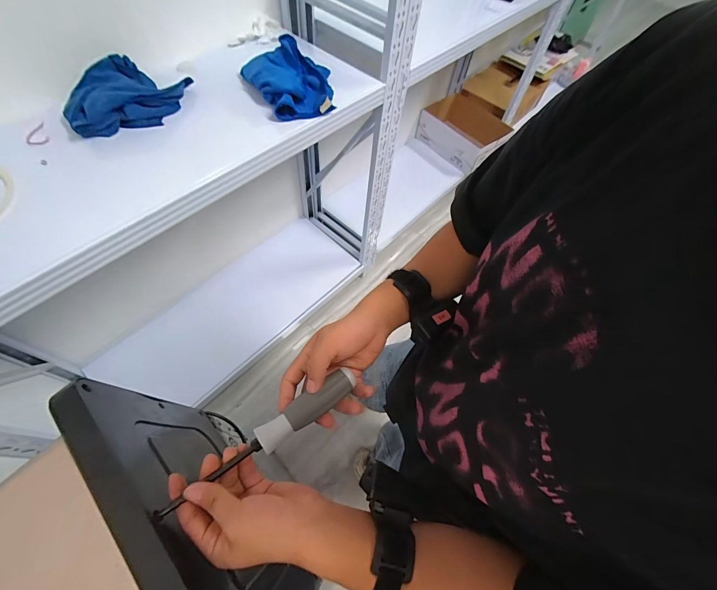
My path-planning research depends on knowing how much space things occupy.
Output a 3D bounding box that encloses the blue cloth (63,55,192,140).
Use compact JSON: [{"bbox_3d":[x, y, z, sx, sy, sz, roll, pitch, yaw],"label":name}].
[{"bbox_3d":[-0.481,-0.409,0.670,0.190,0.061,0.229,3,61,-2],"label":"blue cloth"}]

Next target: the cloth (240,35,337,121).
[{"bbox_3d":[-0.164,-0.490,0.733,0.200,0.084,0.199,-6,61,-7],"label":"cloth"}]

